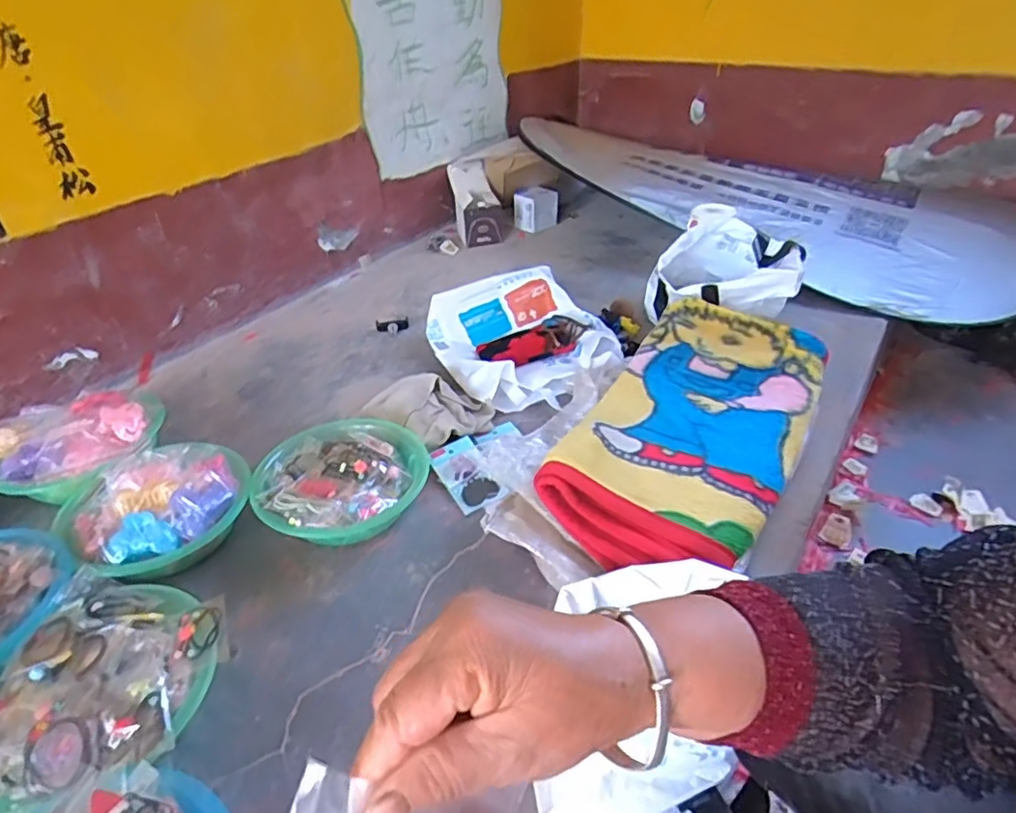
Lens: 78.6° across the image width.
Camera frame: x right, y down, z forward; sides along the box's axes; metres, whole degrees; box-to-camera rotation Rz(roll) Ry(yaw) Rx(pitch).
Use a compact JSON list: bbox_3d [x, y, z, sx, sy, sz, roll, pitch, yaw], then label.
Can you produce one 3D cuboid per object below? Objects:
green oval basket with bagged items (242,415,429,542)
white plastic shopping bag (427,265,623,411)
[{"bbox_3d":[-0.237,0.106,0.890,0.240,0.073,0.234,-22,40,-24],"label":"green oval basket with bagged items"},{"bbox_3d":[0.034,-0.130,1.182,0.305,0.115,0.350,-17,38,-18],"label":"white plastic shopping bag"}]

